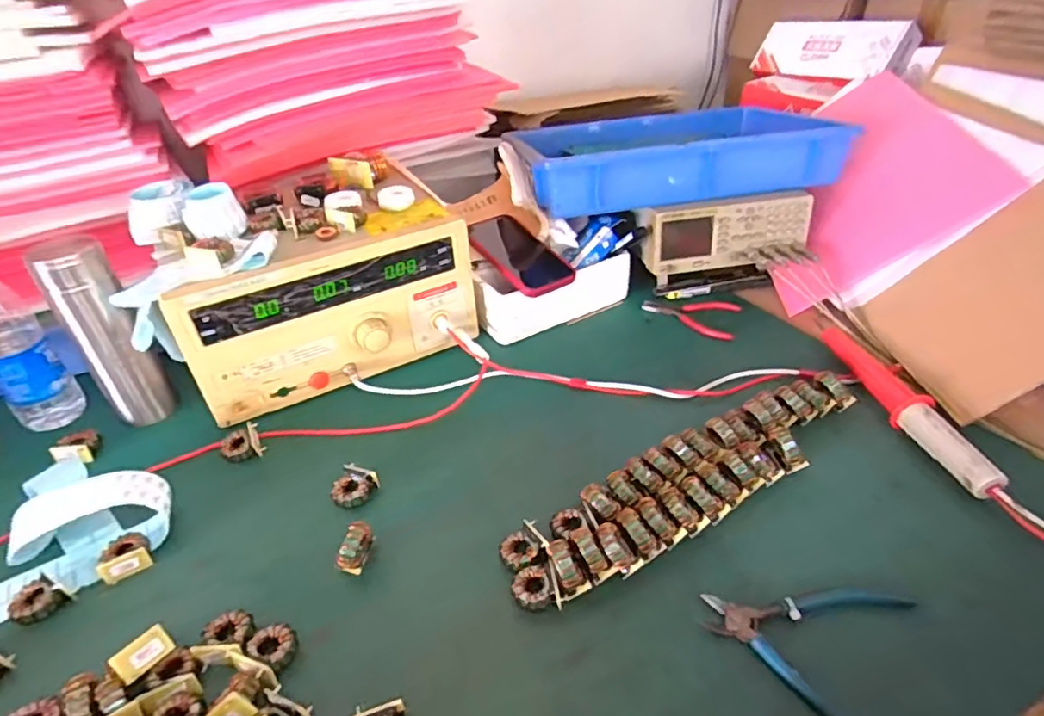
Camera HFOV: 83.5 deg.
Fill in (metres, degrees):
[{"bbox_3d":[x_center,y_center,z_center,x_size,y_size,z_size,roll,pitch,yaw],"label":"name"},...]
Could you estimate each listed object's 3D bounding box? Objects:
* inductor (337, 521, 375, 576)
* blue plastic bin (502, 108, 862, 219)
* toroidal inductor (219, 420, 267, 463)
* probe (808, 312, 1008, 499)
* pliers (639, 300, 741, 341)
[{"bbox_3d":[-0.138,0.160,0.494,0.016,0.039,0.042,10,39,18],"label":"inductor"},{"bbox_3d":[0.201,-0.296,0.848,0.405,0.101,0.279,-8,37,-6],"label":"blue plastic bin"},{"bbox_3d":[-0.292,0.089,0.610,0.040,0.018,0.035,-22,40,-23],"label":"toroidal inductor"},{"bbox_3d":[0.389,0.038,0.612,0.035,0.031,0.267,-5,37,-1],"label":"probe"},{"bbox_3d":[0.222,-0.059,0.780,0.123,0.019,0.065,14,40,22],"label":"pliers"}]

